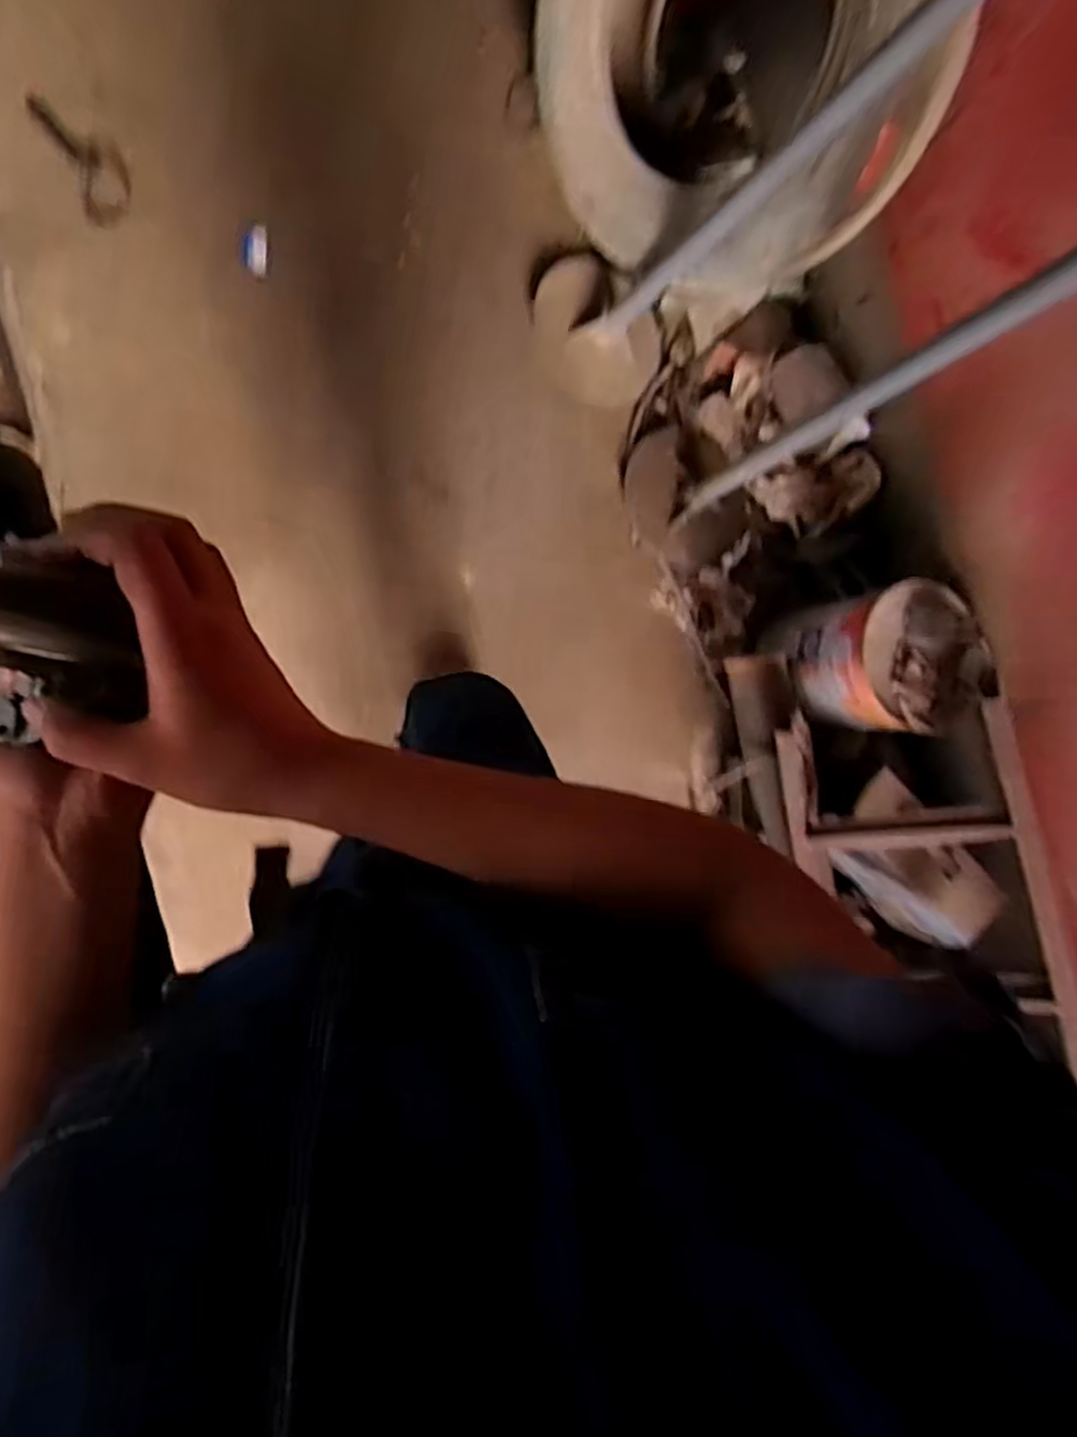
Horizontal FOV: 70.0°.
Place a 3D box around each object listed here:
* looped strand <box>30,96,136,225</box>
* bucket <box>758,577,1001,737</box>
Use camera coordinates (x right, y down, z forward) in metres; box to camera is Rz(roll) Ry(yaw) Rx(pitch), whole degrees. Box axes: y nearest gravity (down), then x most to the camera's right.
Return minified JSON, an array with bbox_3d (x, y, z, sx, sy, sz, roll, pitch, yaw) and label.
[{"bbox_3d":[-0.751,-0.941,1.292,0.100,0.011,0.210,-28,101,-17],"label":"looped strand"},{"bbox_3d":[0.609,-0.103,1.406,0.250,0.370,0.255,0,90,-12],"label":"bucket"}]

